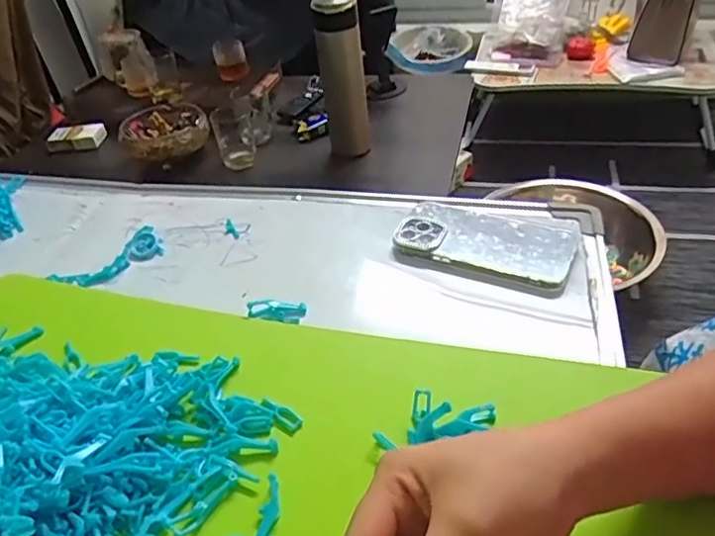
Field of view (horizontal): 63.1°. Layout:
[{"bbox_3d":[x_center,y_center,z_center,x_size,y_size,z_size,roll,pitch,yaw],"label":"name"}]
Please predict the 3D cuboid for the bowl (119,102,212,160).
[{"bbox_3d":[-0.322,-0.228,0.976,0.139,0.054,0.145,-19,41,-13],"label":"bowl"}]

